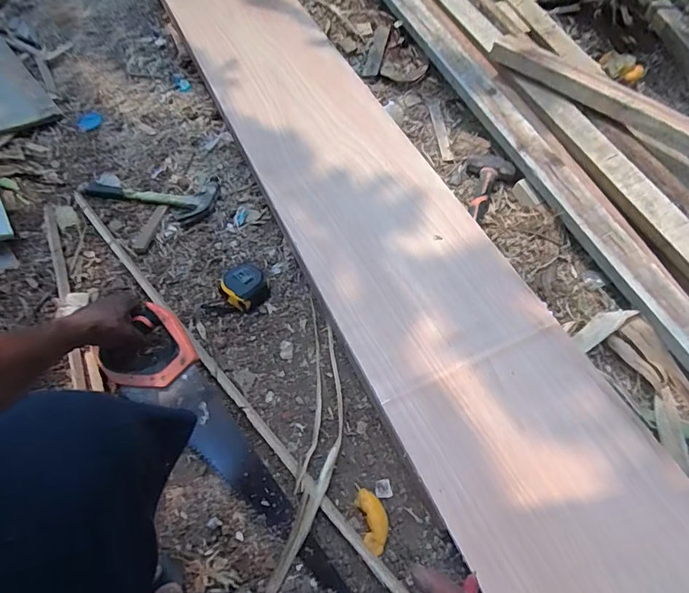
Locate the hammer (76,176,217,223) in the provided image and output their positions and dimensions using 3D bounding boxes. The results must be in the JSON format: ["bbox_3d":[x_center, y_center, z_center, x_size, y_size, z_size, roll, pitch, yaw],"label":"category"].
[{"bbox_3d":[-0.405,-0.229,0.959,0.288,0.028,0.131,15,63,6],"label":"hammer"}]

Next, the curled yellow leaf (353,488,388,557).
[{"bbox_3d":[0.039,0.307,0.629,0.038,0.011,0.080,-14,64,-9],"label":"curled yellow leaf"}]

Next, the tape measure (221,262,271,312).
[{"bbox_3d":[-0.173,-0.014,0.819,0.074,0.053,0.076,41,68,17],"label":"tape measure"}]

